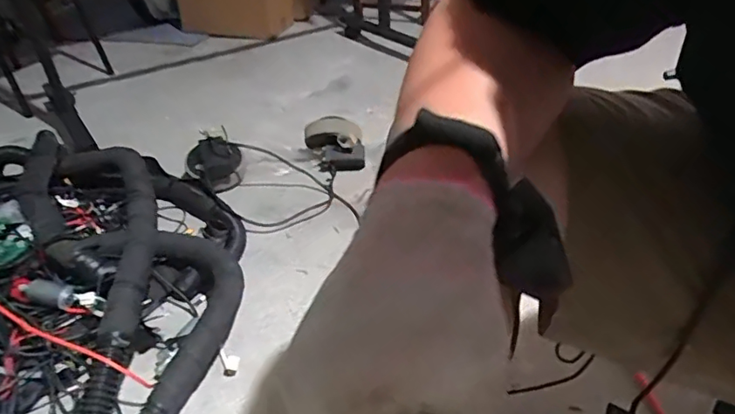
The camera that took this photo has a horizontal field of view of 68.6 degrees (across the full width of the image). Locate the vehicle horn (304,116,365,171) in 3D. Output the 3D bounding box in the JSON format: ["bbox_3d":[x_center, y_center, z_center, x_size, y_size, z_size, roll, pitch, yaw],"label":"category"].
[{"bbox_3d":[-0.078,-0.154,1.335,0.131,0.126,0.088,-15,37,-17],"label":"vehicle horn"}]

